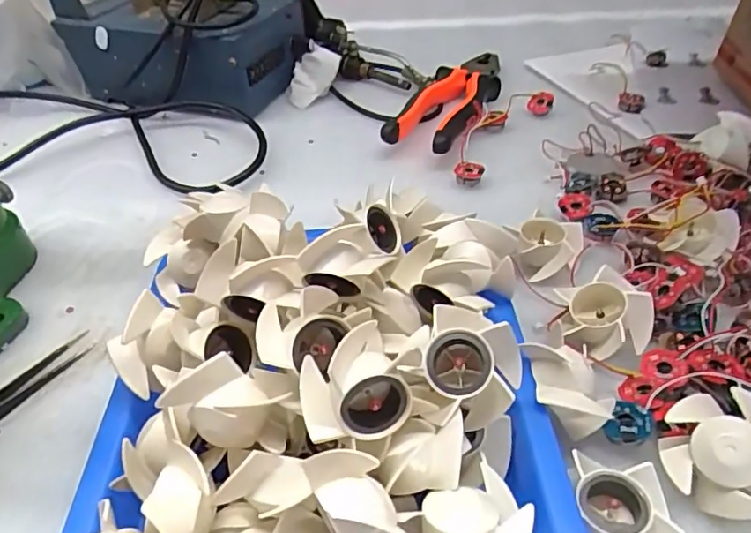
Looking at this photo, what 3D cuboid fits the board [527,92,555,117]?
[{"bbox_3d":[0.129,-0.128,0.453,0.019,0.015,0.007,7,42,12],"label":"board"}]

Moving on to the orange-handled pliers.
[{"bbox_3d":[0.066,-0.135,0.457,0.051,0.025,0.174,16,44,21],"label":"orange-handled pliers"}]

